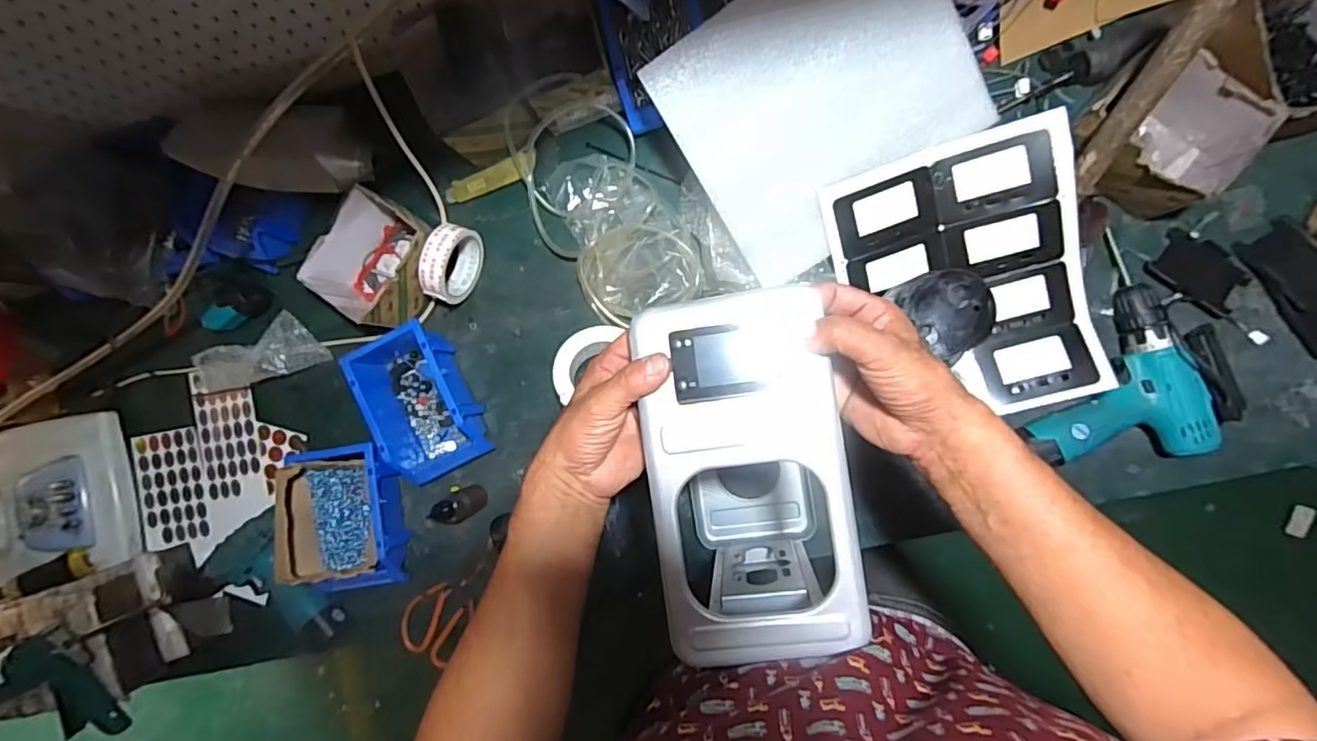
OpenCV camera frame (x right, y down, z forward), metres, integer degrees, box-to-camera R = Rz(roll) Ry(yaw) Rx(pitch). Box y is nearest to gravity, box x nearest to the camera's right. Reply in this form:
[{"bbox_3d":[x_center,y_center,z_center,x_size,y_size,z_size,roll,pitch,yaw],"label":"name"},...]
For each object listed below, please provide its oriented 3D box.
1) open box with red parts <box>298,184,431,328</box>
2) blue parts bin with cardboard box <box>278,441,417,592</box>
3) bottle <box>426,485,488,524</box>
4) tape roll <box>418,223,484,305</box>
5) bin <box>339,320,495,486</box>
[{"bbox_3d":[-0.346,-0.136,0.738,0.124,0.095,0.142,30,93,8],"label":"open box with red parts"},{"bbox_3d":[-0.383,0.186,0.720,0.111,0.124,0.179,-11,87,8],"label":"blue parts bin with cardboard box"},{"bbox_3d":[-0.247,0.169,0.738,0.036,0.110,0.035,-26,85,7],"label":"bottle"},{"bbox_3d":[-0.259,-0.132,0.726,0.032,0.093,0.091,16,91,9],"label":"tape roll"},{"bbox_3d":[-0.301,0.043,0.740,0.114,0.077,0.183,-26,85,7],"label":"bin"}]

